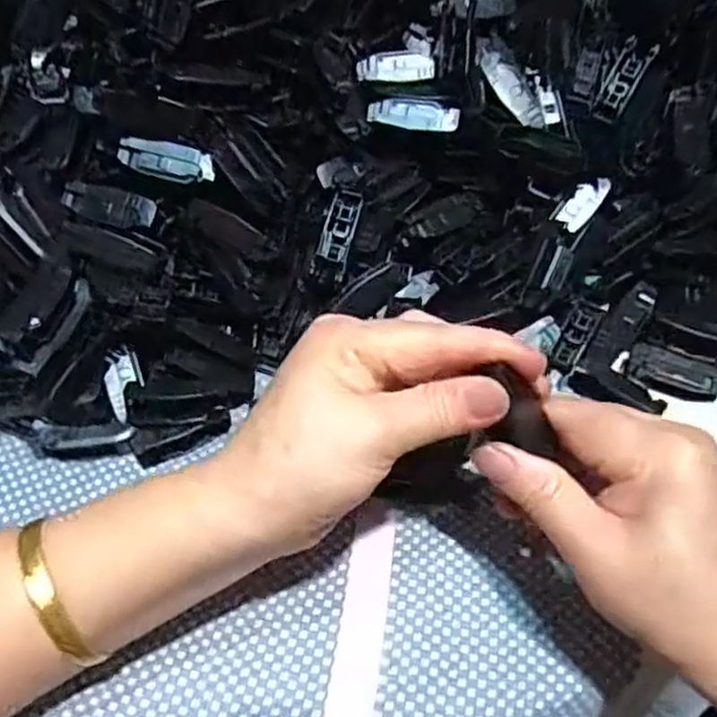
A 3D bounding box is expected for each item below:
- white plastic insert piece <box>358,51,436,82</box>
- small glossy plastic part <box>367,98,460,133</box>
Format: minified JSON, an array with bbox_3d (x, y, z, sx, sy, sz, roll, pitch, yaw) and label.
[{"bbox_3d":[0.020,-0.158,0.387,0.041,0.006,0.018,1,52,1],"label":"white plastic insert piece"},{"bbox_3d":[0.029,-0.130,0.379,0.047,0.006,0.019,6,52,5],"label":"small glossy plastic part"}]

